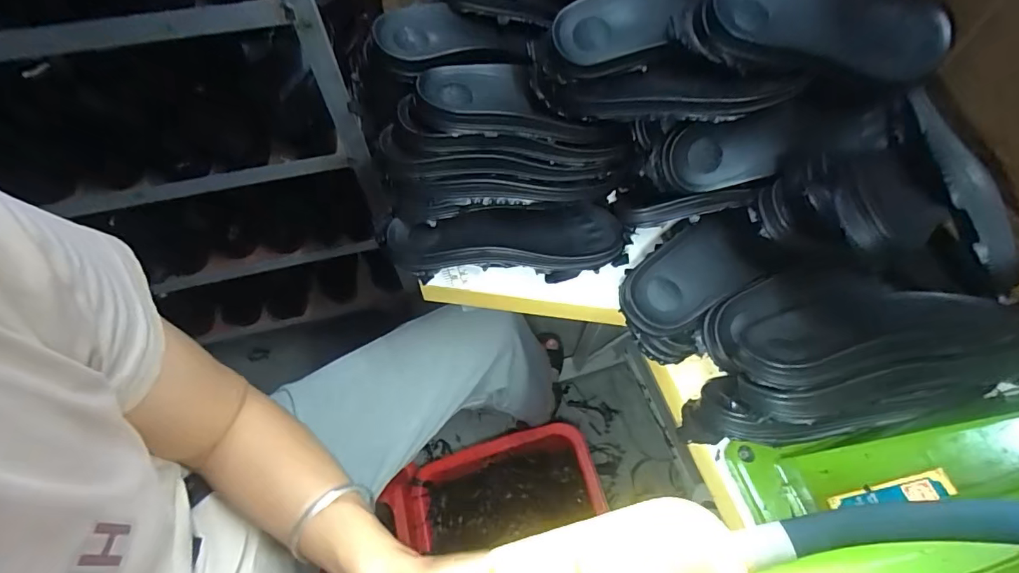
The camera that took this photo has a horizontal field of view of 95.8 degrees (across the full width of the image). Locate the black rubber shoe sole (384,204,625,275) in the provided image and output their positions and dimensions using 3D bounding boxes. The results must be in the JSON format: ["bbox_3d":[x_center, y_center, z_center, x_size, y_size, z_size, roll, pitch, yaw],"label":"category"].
[{"bbox_3d":[-0.003,-0.050,0.459,0.229,0.025,0.069,-2,62,-1],"label":"black rubber shoe sole"}]

